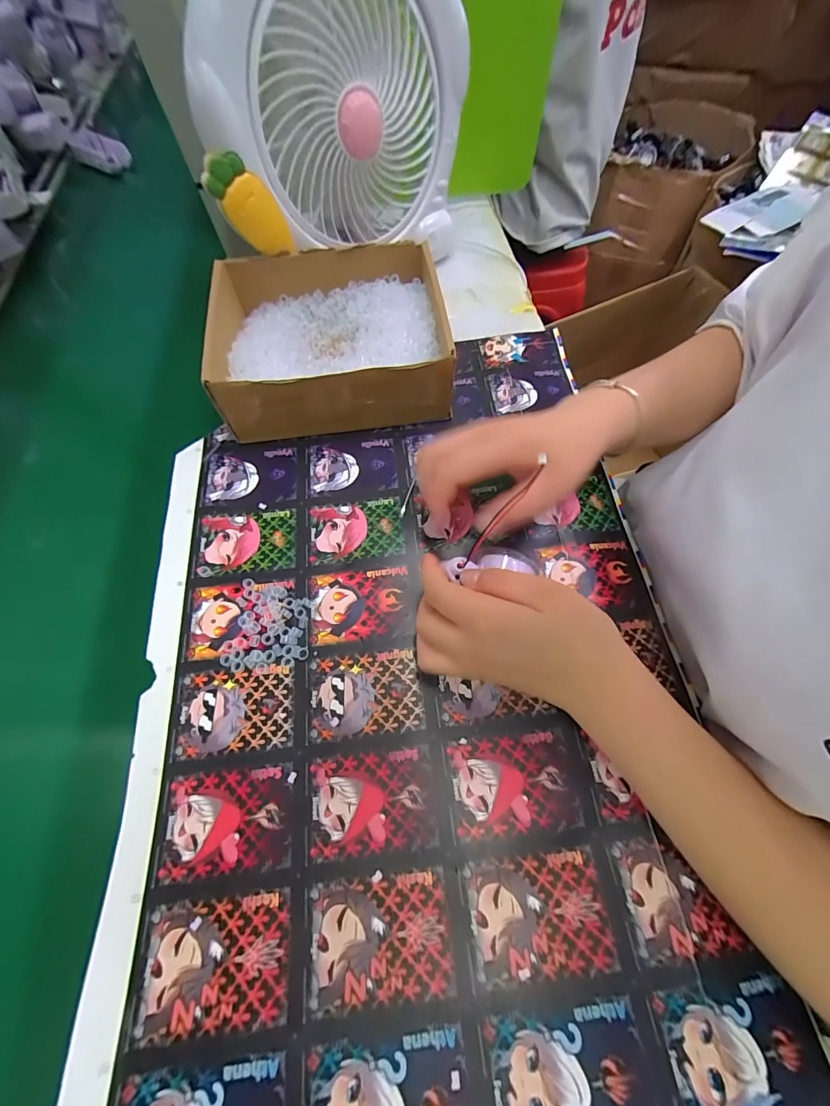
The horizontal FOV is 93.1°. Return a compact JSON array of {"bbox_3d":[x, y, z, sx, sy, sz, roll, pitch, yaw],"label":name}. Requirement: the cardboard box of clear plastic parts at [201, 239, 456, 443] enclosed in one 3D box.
[{"bbox_3d":[-0.082,-0.205,0.384,0.221,0.070,0.174,-9,65,-3],"label":"cardboard box of clear plastic parts"}]

